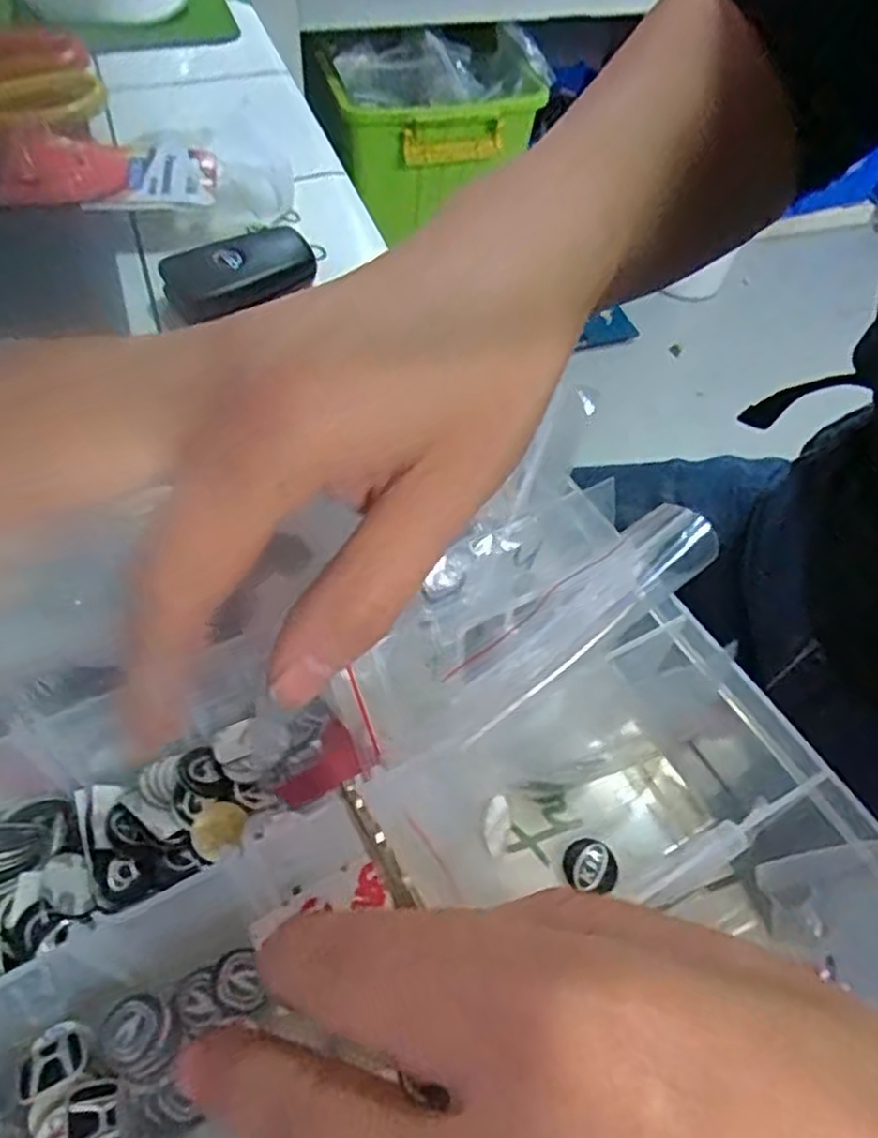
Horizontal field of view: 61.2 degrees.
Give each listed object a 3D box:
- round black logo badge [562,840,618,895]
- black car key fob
[{"bbox_3d":[0.037,0.072,0.181,0.012,0.004,0.012,3,54,-4],"label":"round black logo badge"},{"bbox_3d":[-0.078,-0.120,0.297,0.062,0.011,0.032,-34,64,-25],"label":"black car key fob"}]

